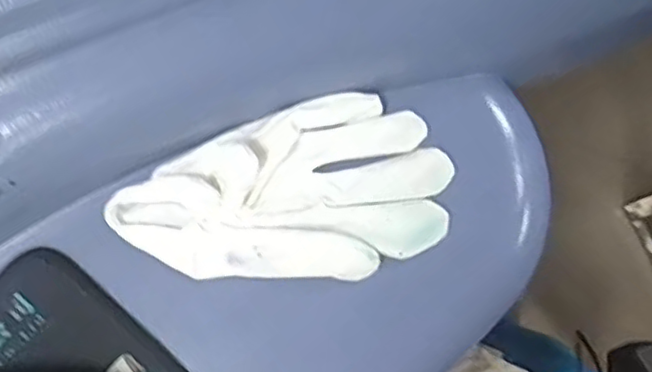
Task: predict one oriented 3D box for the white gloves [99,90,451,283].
[{"bbox_3d":[-0.019,0.007,0.318,0.156,0.020,0.081,-15,79,-3],"label":"white gloves"}]

